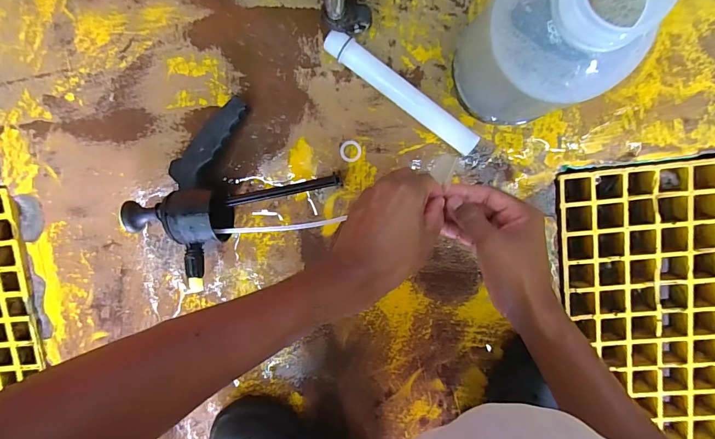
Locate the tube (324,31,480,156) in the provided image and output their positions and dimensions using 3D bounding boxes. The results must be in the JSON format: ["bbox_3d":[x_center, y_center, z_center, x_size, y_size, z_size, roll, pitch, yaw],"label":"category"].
[{"bbox_3d":[0.053,-0.150,0.460,0.210,0.025,0.031,36,99,-2],"label":"tube"}]

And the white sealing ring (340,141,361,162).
[{"bbox_3d":[-0.009,-0.086,0.489,0.027,0.004,0.027,1,98,4],"label":"white sealing ring"}]

